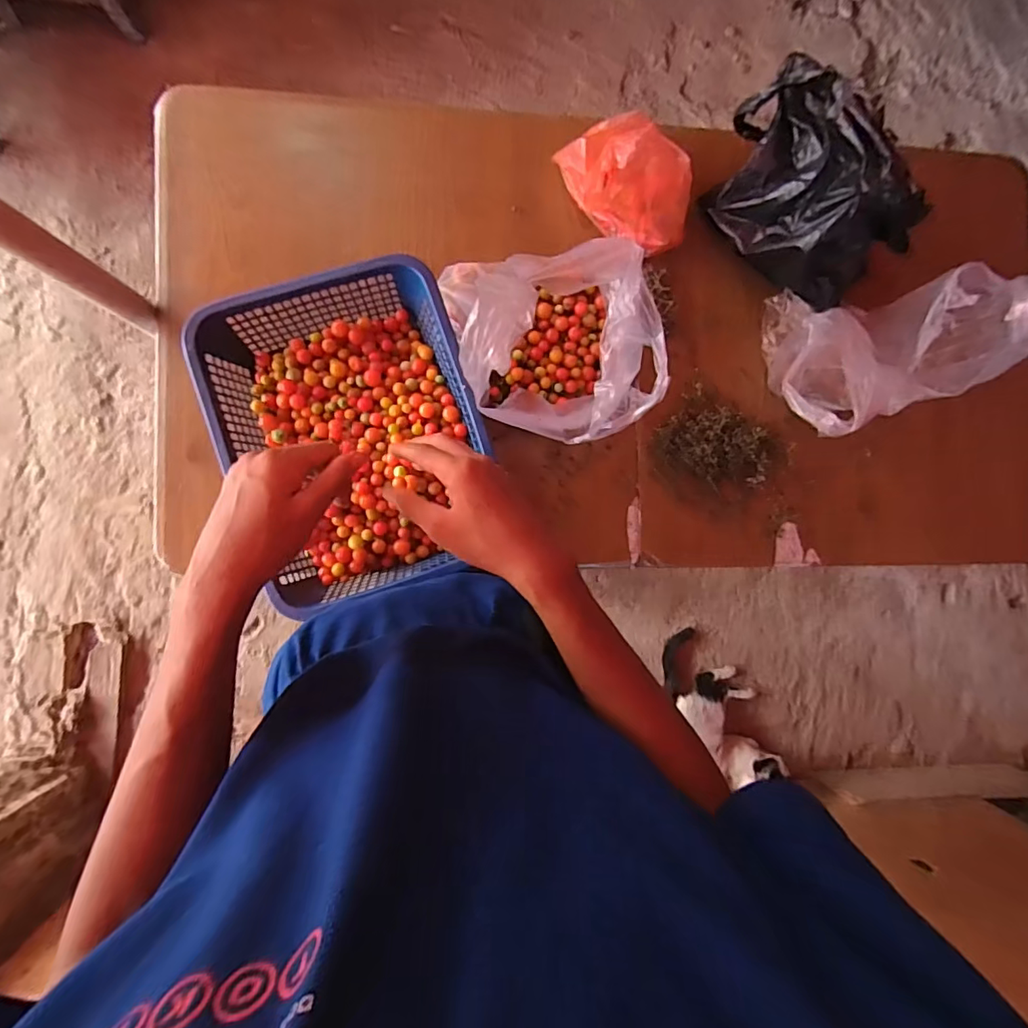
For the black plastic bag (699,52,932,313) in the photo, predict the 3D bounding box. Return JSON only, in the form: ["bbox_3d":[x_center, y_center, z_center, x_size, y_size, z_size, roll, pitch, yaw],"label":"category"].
[{"bbox_3d":[0.347,-0.376,0.593,0.108,0.170,0.250,-40,93,-8],"label":"black plastic bag"}]

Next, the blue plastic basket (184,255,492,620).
[{"bbox_3d":[-0.185,-0.087,0.595,0.270,0.091,0.339,-16,89,-8],"label":"blue plastic basket"}]

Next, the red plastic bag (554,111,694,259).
[{"bbox_3d":[0.142,-0.398,0.613,0.178,0.148,0.092,3,87,-7],"label":"red plastic bag"}]

